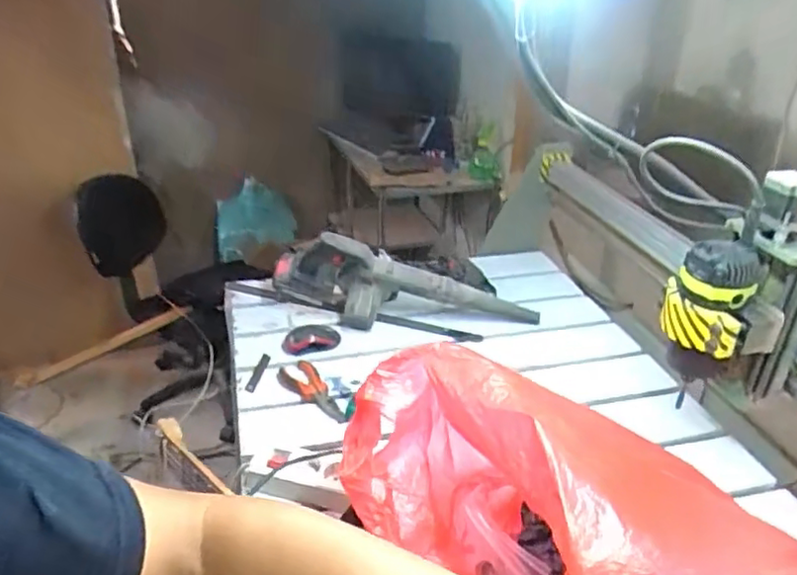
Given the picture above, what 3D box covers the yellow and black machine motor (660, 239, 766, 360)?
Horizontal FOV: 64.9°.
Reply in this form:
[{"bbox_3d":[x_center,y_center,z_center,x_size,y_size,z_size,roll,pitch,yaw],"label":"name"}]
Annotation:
[{"bbox_3d":[0.375,0.008,0.755,0.098,0.120,0.082,15,32,24],"label":"yellow and black machine motor"}]

